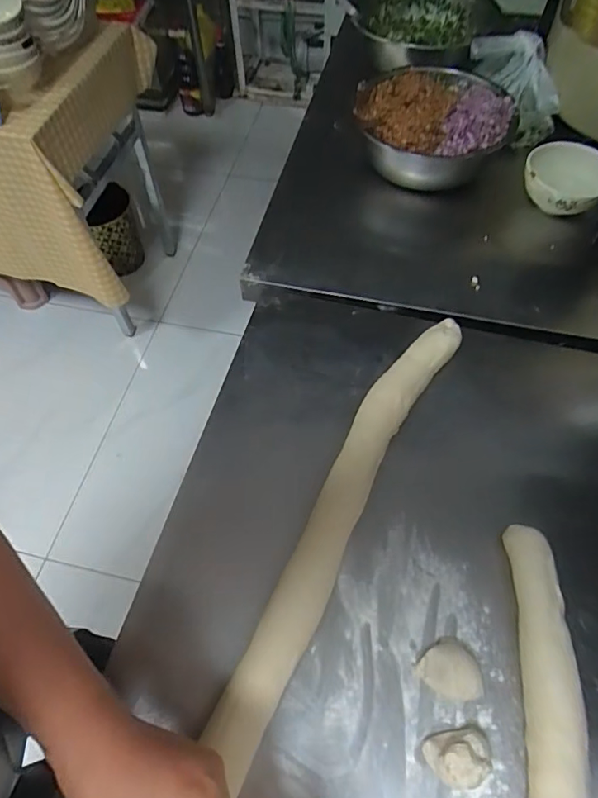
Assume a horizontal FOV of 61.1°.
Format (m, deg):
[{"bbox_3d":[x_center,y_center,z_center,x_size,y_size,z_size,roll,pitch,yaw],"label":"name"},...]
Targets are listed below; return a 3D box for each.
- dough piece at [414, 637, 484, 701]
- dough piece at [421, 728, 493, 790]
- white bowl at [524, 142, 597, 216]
[{"bbox_3d":[0.132,0.237,0.439,0.044,0.035,0.048,0,58,0],"label":"dough piece"},{"bbox_3d":[0.130,0.285,0.403,0.052,0.042,0.034,-10,59,-7],"label":"dough piece"},{"bbox_3d":[0.391,-0.322,0.744,0.119,0.056,0.109,13,59,8],"label":"white bowl"}]

